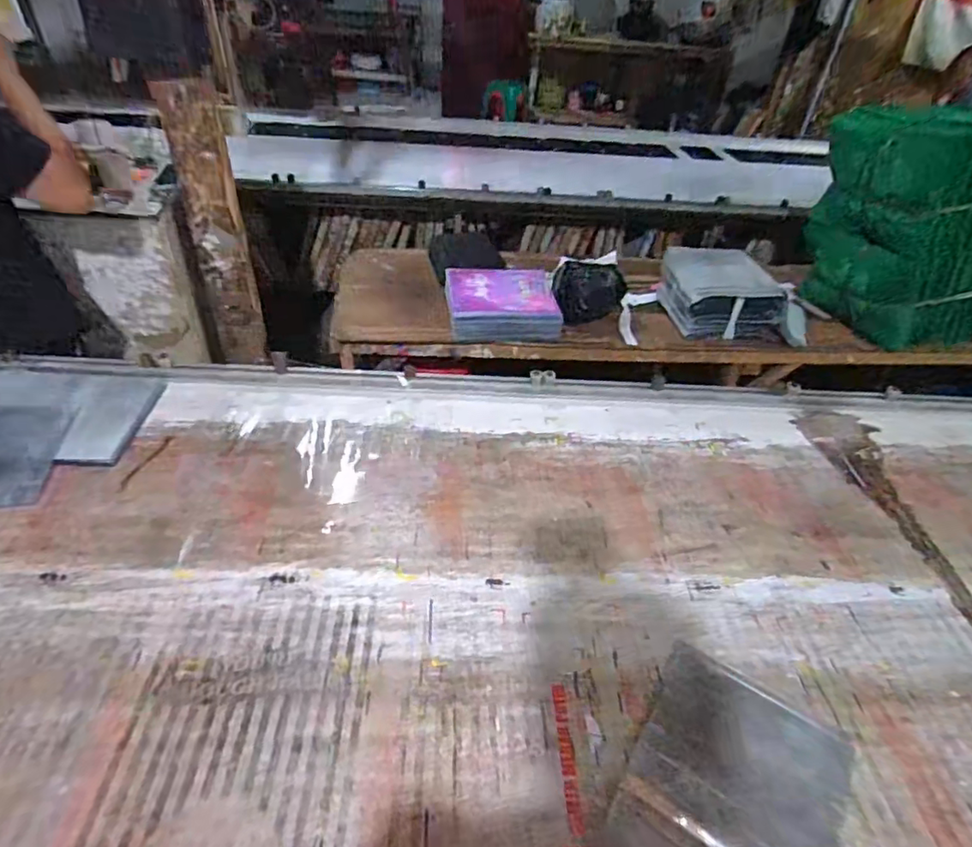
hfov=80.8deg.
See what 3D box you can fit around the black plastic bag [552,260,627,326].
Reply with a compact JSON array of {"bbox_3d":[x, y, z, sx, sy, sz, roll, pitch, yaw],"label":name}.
[{"bbox_3d":[0.309,-0.383,1.660,0.221,0.144,0.101,3,40,-2],"label":"black plastic bag"}]

